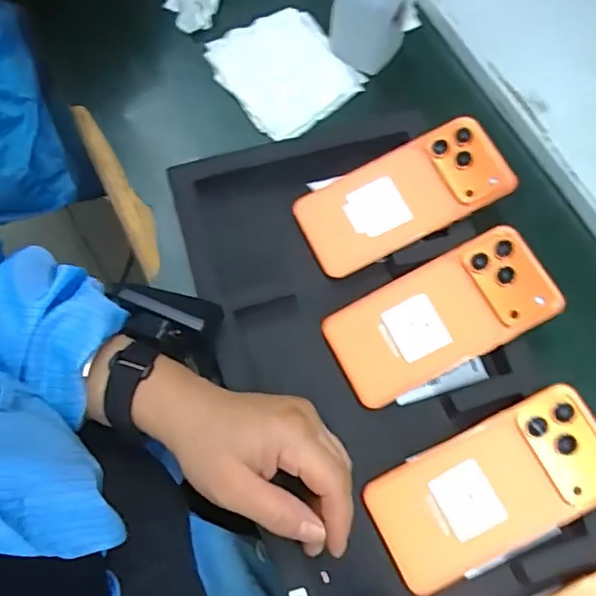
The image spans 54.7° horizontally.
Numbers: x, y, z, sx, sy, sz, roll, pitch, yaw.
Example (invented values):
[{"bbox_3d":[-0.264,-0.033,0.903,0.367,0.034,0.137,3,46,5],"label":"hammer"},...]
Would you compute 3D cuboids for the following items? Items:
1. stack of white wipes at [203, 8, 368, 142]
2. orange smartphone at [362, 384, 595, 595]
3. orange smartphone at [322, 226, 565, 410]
[{"bbox_3d":[-0.014,-0.211,0.527,0.107,0.011,0.124,-36,75,-15],"label":"stack of white wipes"},{"bbox_3d":[0.131,0.126,0.381,0.160,0.018,0.079,-25,73,-7],"label":"orange smartphone"},{"bbox_3d":[0.103,0.013,0.422,0.160,0.007,0.077,-28,75,2],"label":"orange smartphone"}]

